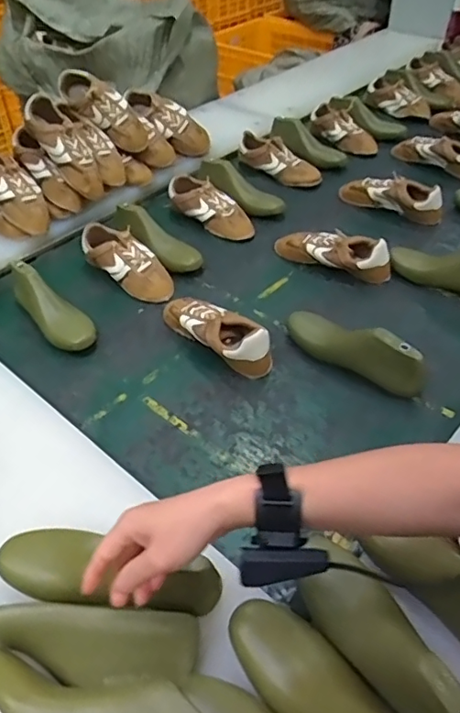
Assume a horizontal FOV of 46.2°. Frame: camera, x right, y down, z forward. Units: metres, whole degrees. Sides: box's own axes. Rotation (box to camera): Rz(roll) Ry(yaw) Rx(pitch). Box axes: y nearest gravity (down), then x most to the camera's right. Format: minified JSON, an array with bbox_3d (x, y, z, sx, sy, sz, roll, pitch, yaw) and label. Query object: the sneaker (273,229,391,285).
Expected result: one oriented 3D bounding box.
[{"bbox_3d":[0.197,-0.204,1.058,0.235,0.073,0.072,18,48,20],"label":"sneaker"}]

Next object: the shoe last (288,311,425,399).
[{"bbox_3d":[0.189,-0.008,0.849,0.072,0.086,0.233,-33,52,-27],"label":"shoe last"}]

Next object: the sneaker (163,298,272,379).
[{"bbox_3d":[-0.024,-0.040,0.885,0.213,0.070,0.075,32,54,30],"label":"sneaker"}]

